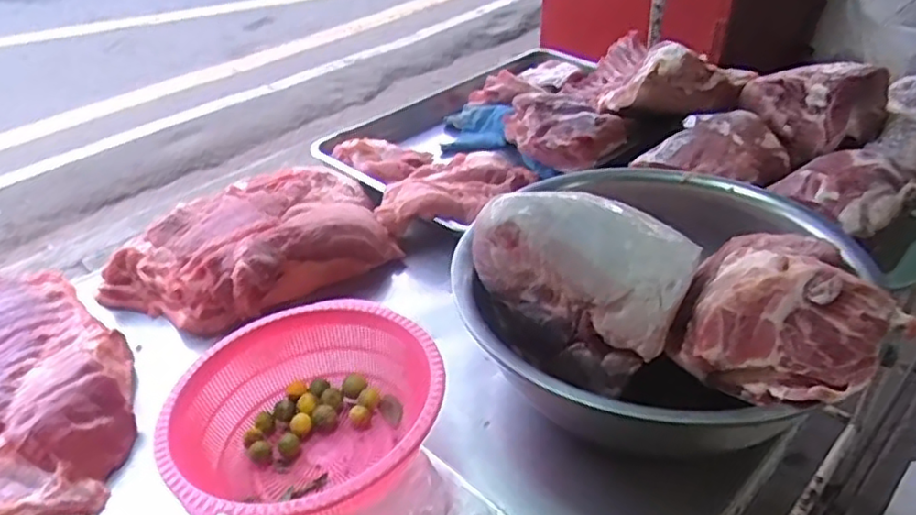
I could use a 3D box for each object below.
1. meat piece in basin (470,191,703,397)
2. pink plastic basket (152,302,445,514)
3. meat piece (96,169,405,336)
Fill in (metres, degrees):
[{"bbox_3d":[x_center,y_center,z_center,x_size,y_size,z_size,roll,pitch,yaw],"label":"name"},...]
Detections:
[{"bbox_3d":[0.111,0.013,0.599,0.185,0.144,0.113,18,40,26],"label":"meat piece in basin"},{"bbox_3d":[-0.131,0.140,0.583,0.228,0.082,0.232,-22,40,-27],"label":"pink plastic basket"},{"bbox_3d":[-0.263,-0.027,0.856,0.351,0.079,0.252,-26,42,-30],"label":"meat piece"}]

